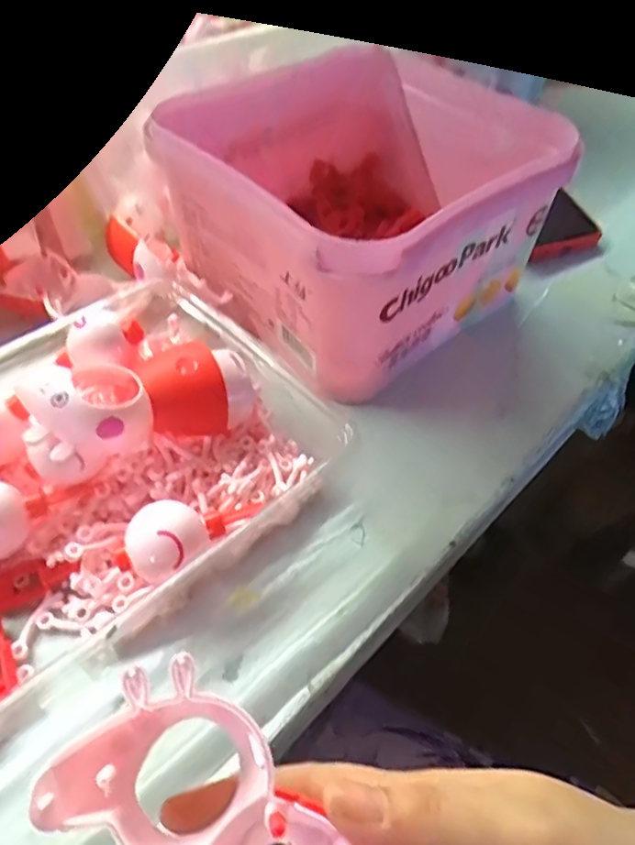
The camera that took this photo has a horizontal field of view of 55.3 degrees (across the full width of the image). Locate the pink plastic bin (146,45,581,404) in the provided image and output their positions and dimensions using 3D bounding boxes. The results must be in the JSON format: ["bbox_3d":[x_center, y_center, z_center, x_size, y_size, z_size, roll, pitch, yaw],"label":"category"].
[{"bbox_3d":[0.030,-0.135,0.384,0.192,0.120,0.183,-34,58,-27],"label":"pink plastic bin"}]

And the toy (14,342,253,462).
[{"bbox_3d":[-0.084,-0.012,0.292,0.102,0.043,0.057,-9,52,-21],"label":"toy"}]

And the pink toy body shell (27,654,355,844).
[{"bbox_3d":[-0.025,0.120,0.173,0.105,0.027,0.051,45,63,1],"label":"pink toy body shell"}]

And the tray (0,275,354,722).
[{"bbox_3d":[-0.121,0.018,0.282,0.233,0.058,0.170,-36,59,-22],"label":"tray"}]

